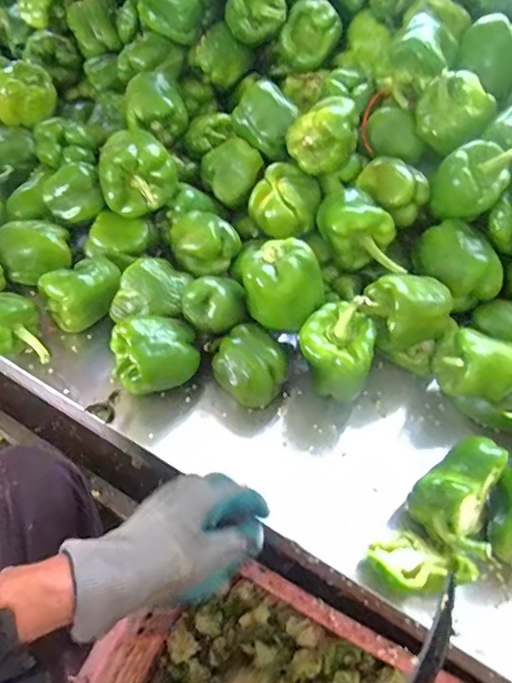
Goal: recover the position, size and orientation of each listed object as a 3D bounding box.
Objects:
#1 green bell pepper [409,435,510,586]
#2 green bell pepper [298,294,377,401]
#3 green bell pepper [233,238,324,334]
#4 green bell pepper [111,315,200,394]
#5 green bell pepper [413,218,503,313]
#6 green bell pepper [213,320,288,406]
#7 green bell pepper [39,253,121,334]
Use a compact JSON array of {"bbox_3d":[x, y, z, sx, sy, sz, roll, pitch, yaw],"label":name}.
[{"bbox_3d":[0.190,0.149,0.469,0.099,0.071,0.079,-34,62,-26],"label":"green bell pepper"},{"bbox_3d":[0.082,-0.002,0.516,0.074,0.109,0.070,2,53,-3],"label":"green bell pepper"},{"bbox_3d":[0.025,-0.058,0.528,0.089,0.063,0.073,8,53,2],"label":"green bell pepper"},{"bbox_3d":[-0.103,0.011,0.527,0.084,0.063,0.062,-16,56,-16],"label":"green bell pepper"},{"bbox_3d":[0.216,-0.080,0.564,0.063,0.070,0.089,-20,57,-19],"label":"green bell pepper"},{"bbox_3d":[-0.008,0.027,0.548,0.061,0.056,0.068,-36,63,-27],"label":"green bell pepper"},{"bbox_3d":[-0.194,-0.057,0.577,0.059,0.060,0.082,38,59,22],"label":"green bell pepper"}]

